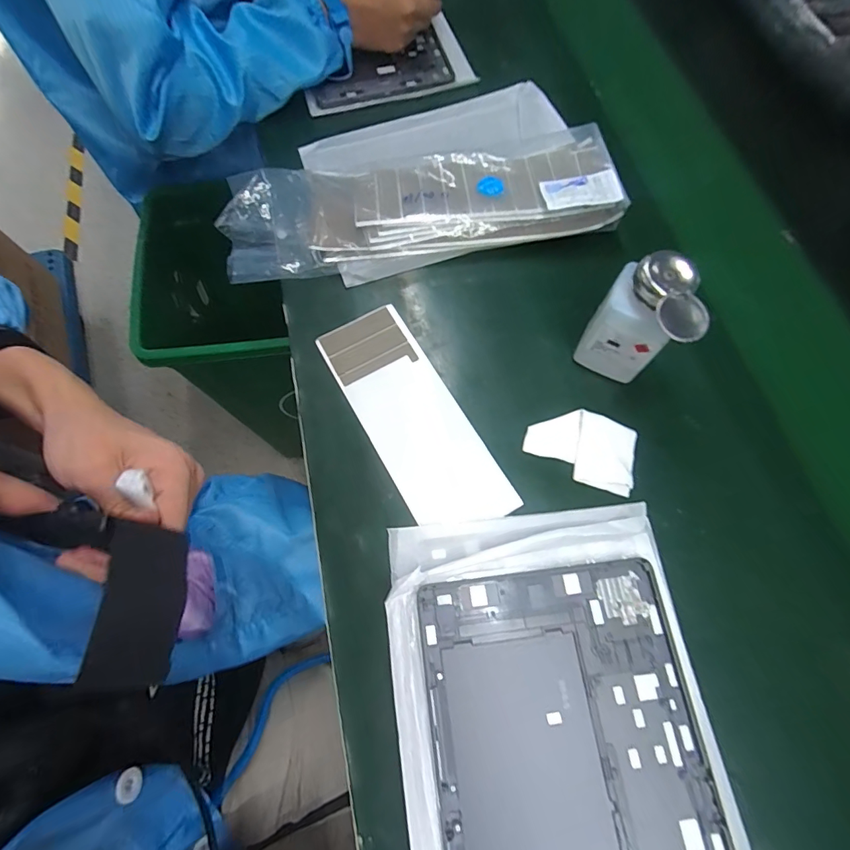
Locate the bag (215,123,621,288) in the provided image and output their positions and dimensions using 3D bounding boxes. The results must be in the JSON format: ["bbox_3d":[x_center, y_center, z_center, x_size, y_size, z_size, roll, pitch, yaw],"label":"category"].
[{"bbox_3d":[-0.008,-0.222,0.426,0.379,0.044,0.131,-8,71,-4],"label":"bag"}]

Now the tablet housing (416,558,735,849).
[{"bbox_3d":[0.092,0.223,0.265,0.167,0.014,0.250,-6,71,-4],"label":"tablet housing"}]

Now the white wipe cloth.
[{"bbox_3d":[0.129,0.017,0.355,0.088,0.008,0.058,22,71,6],"label":"white wipe cloth"}]

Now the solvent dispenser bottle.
[{"bbox_3d":[0.162,-0.075,0.334,0.064,0.109,0.058,34,73,10],"label":"solvent dispenser bottle"}]

